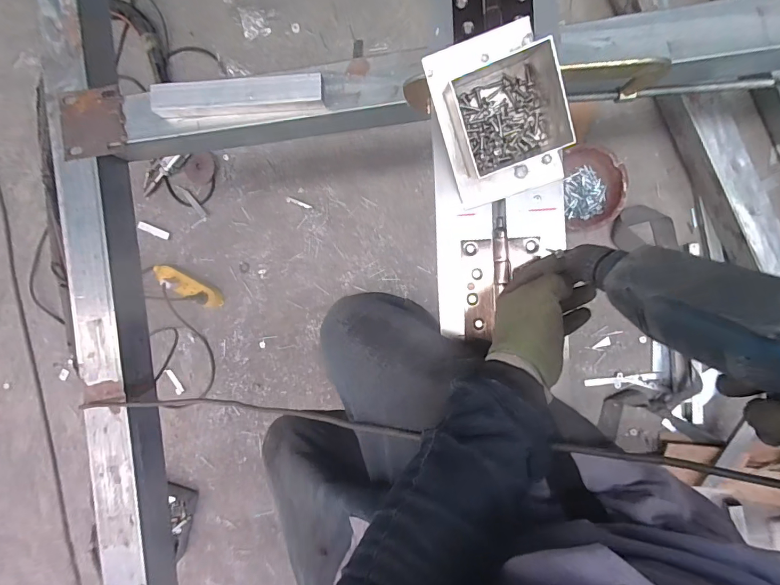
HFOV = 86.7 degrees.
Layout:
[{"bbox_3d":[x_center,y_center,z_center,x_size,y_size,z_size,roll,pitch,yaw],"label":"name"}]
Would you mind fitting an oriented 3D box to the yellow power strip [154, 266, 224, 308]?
[{"bbox_3d":[-0.563,-0.018,1.147,0.208,0.066,0.050,29,93,5],"label":"yellow power strip"}]

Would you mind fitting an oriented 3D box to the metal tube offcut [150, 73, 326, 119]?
[{"bbox_3d":[-0.235,-0.296,0.634,0.271,0.040,0.049,0,91,6],"label":"metal tube offcut"}]

